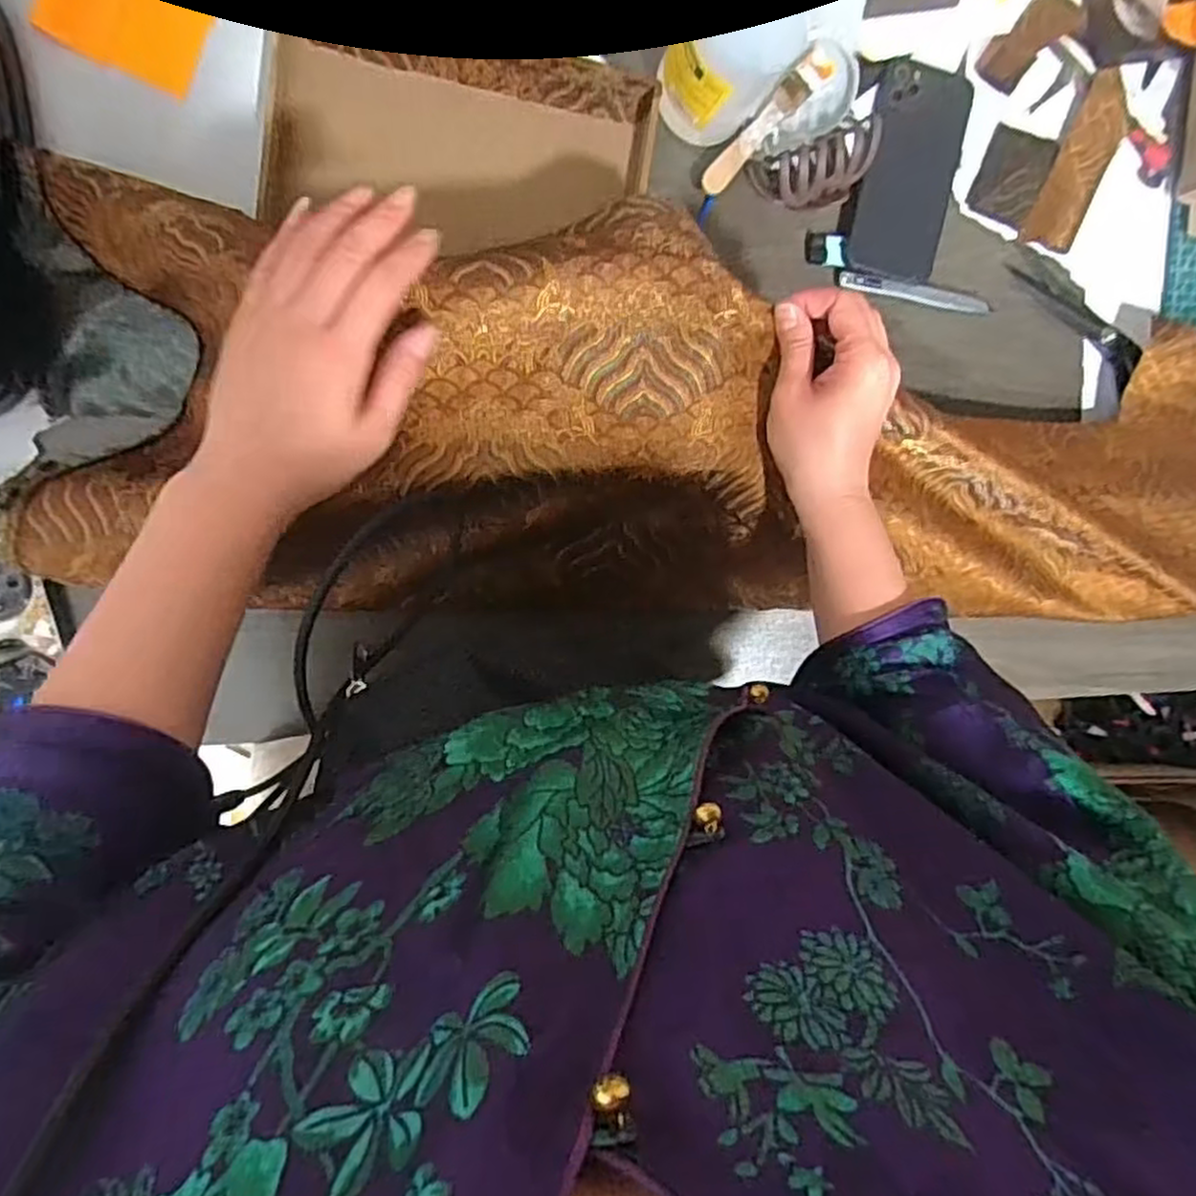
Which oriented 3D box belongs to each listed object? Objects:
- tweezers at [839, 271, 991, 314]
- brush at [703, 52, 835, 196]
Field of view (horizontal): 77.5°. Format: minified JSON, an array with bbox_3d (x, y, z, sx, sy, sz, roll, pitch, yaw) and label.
[{"bbox_3d":[0.272,-0.264,0.641,0.133,0.012,0.016,9,96,-8],"label":"tweezers"},{"bbox_3d":[0.131,-0.374,0.588,0.022,0.016,0.134,43,91,-10],"label":"brush"}]

